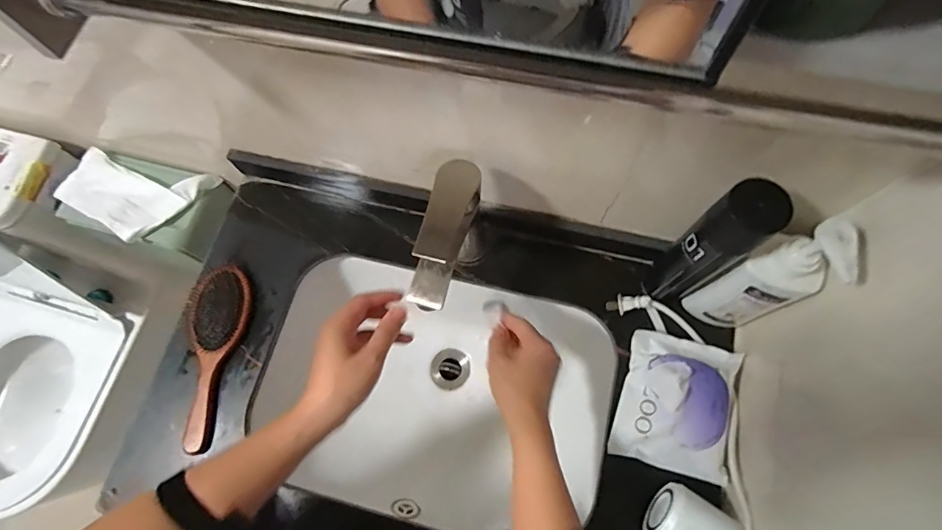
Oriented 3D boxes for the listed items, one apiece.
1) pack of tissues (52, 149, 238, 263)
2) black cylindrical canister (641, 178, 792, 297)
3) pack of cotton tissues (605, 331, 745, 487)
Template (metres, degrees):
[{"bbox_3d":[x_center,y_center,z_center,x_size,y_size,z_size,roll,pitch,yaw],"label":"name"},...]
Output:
[{"bbox_3d":[-0.537,-0.103,0.757,0.250,0.063,0.140,12,73,6],"label":"pack of tissues"},{"bbox_3d":[0.227,-0.011,0.471,0.050,0.215,0.051,-37,74,-9],"label":"black cylindrical canister"},{"bbox_3d":[0.235,0.154,0.527,0.126,0.034,0.146,15,73,7],"label":"pack of cotton tissues"}]

